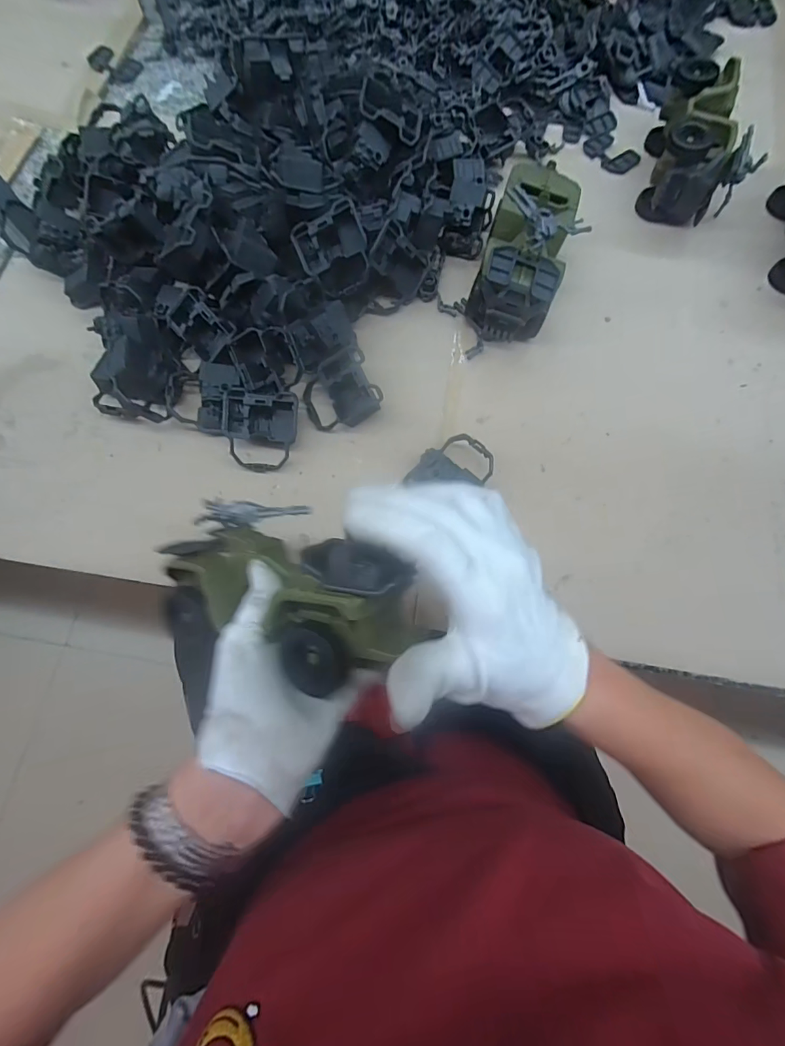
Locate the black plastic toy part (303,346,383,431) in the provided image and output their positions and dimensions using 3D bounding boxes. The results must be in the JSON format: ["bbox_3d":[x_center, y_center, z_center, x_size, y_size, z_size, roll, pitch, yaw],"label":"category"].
[{"bbox_3d":[-0.053,-0.131,0.437,0.071,0.033,0.067,-24,74,-7],"label":"black plastic toy part"}]

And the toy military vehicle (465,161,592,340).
[{"bbox_3d":[0.137,-0.280,0.444,0.081,0.107,0.162,18,74,6],"label":"toy military vehicle"}]

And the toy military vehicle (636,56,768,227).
[{"bbox_3d":[0.357,-0.435,0.503,0.100,0.079,0.173,15,73,5],"label":"toy military vehicle"}]

